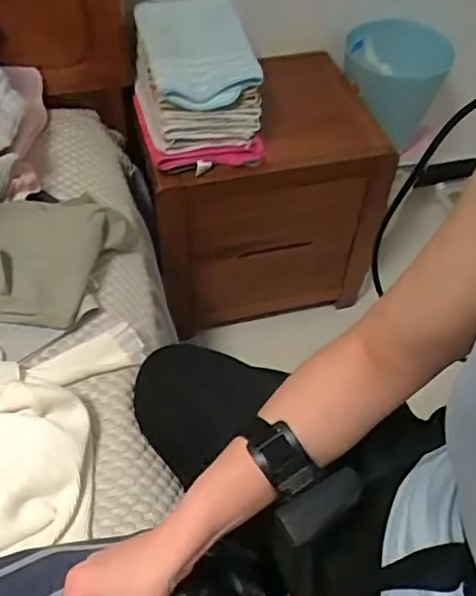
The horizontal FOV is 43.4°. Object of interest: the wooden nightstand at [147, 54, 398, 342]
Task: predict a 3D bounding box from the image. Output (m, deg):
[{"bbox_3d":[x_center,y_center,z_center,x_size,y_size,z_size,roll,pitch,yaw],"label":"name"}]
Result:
[{"bbox_3d":[0.046,-0.254,1.418,0.508,0.512,0.363,-11,52,-11],"label":"wooden nightstand"}]

